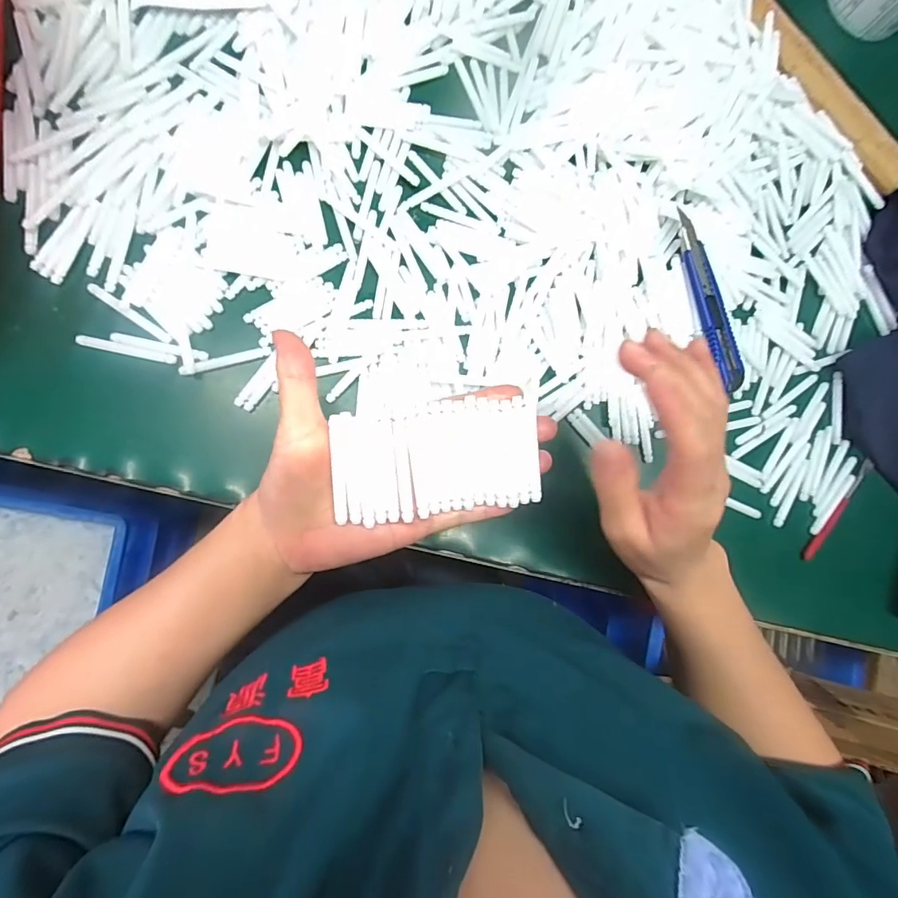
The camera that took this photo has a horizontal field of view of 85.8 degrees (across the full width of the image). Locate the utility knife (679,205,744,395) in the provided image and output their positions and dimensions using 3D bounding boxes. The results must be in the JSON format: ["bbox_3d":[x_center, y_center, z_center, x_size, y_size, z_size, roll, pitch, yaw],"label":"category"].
[{"bbox_3d":[0.196,-0.111,0.370,0.020,0.015,0.135,-20,91,-9],"label":"utility knife"}]

